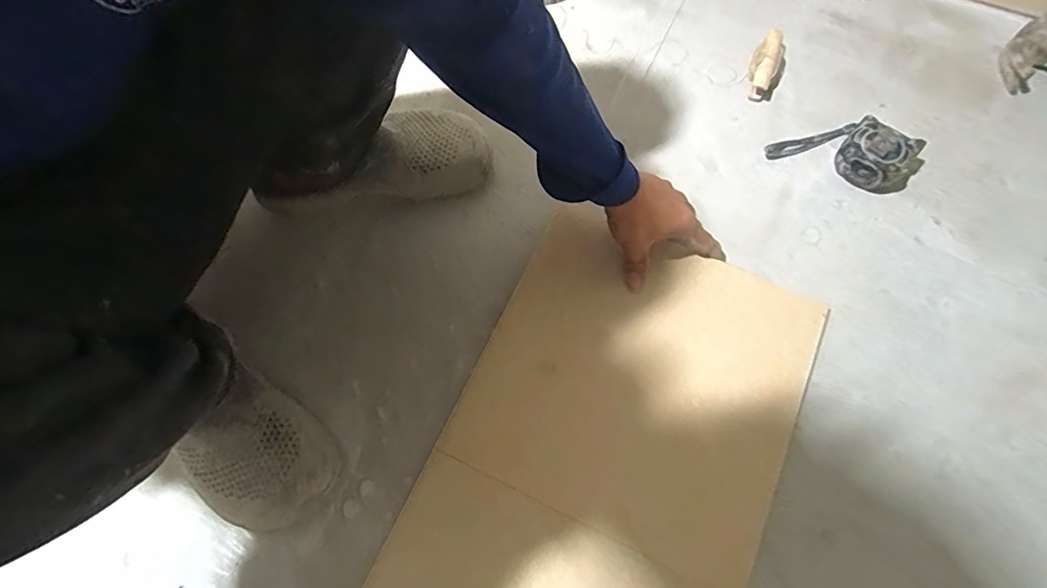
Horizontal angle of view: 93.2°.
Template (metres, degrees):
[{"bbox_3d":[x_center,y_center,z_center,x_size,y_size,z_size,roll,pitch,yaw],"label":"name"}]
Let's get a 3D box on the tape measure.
[{"bbox_3d":[0.369,-0.165,0.553,0.158,0.041,0.072,24,74,10],"label":"tape measure"}]

